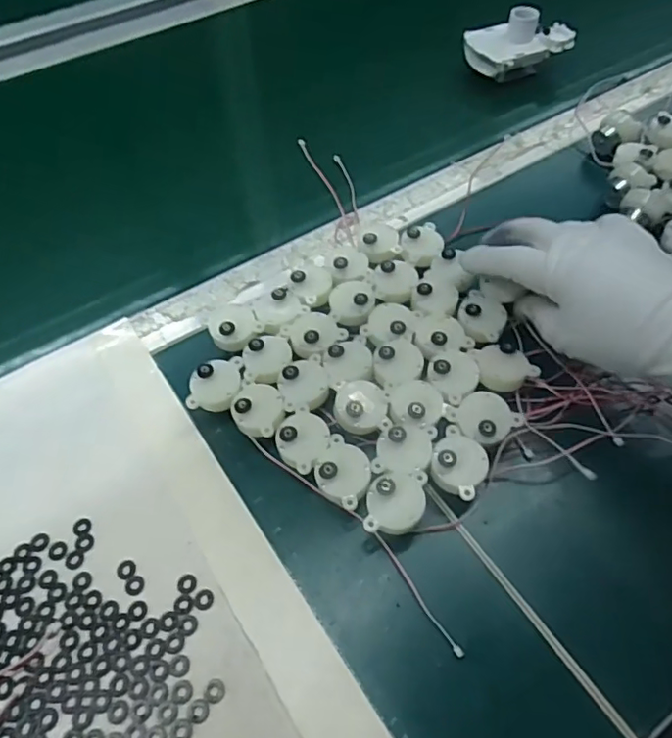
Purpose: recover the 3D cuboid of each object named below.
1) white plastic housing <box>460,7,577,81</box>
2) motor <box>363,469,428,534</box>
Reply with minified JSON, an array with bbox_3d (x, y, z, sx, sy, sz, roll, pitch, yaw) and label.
[{"bbox_3d":[0.186,-0.327,0.579,0.104,0.051,0.058,5,56,4],"label":"white plastic housing"},{"bbox_3d":[0.034,0.077,0.324,0.032,0.028,0.037,7,56,4],"label":"motor"}]

